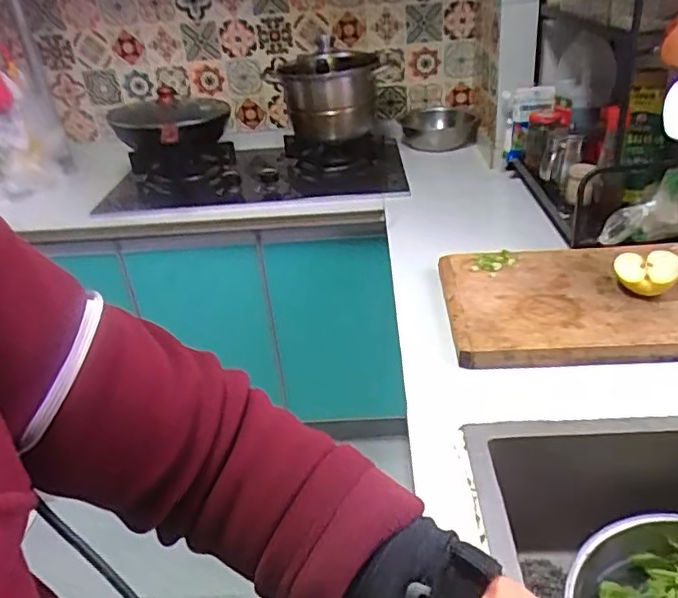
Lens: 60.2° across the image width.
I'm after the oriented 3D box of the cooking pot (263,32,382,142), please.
[{"bbox_3d":[-0.040,-0.498,1.396,0.250,0.207,0.262,-6,31,0],"label":"cooking pot"}]

